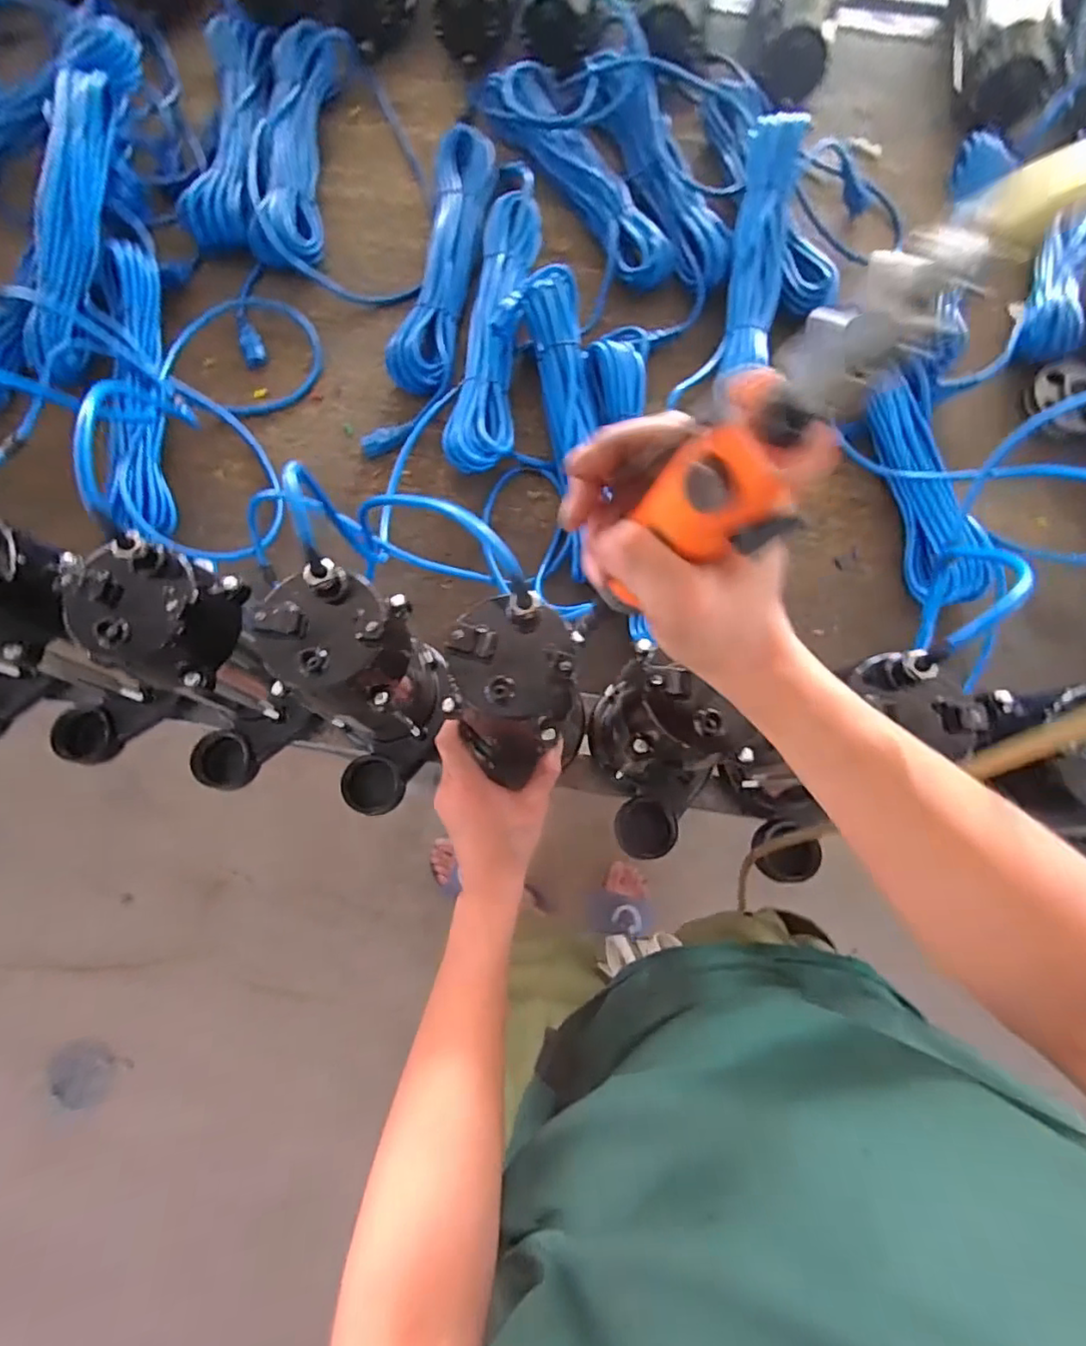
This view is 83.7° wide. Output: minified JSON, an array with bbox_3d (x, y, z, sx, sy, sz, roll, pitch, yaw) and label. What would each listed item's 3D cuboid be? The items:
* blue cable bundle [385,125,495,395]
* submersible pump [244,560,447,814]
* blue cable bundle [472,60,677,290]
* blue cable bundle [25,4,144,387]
[{"bbox_3d":[-0.120,-0.490,0.725,0.077,0.048,0.368,8,77,1],"label":"blue cable bundle"},{"bbox_3d":[-0.139,0.030,0.481,0.090,0.227,0.154,0,77,-1],"label":"submersible pump"},{"bbox_3d":[0.034,-0.626,0.755,0.100,0.049,0.399,-30,79,-7],"label":"blue cable bundle"},{"bbox_3d":[-0.533,-0.552,0.683,0.079,0.065,0.460,2,77,0],"label":"blue cable bundle"}]

